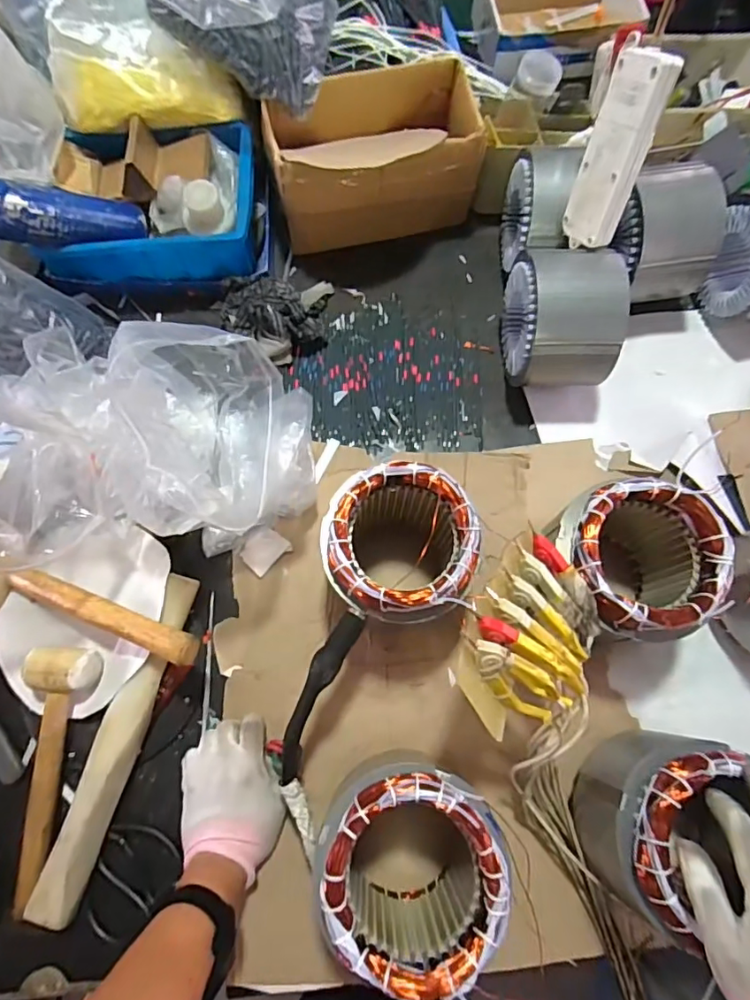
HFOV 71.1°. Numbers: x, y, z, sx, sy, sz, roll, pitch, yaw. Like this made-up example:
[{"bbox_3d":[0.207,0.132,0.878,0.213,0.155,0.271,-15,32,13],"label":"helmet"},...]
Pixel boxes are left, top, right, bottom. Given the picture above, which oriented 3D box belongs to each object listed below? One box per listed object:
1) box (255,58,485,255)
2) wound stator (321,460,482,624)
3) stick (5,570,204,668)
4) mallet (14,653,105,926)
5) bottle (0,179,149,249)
[{"bbox_3d":[-0.001,-0.474,0.740,0.277,0.141,0.148,-15,73,-5],"label":"box"},{"bbox_3d":[0.026,0.056,0.546,0.140,0.156,0.142,0,73,0],"label":"wound stator"},{"bbox_3d":[-0.287,0.117,0.545,0.246,0.017,0.028,15,74,20],"label":"stick"},{"bbox_3d":[-0.339,0.273,0.526,0.057,0.058,0.244,8,73,2],"label":"mallet"},{"bbox_3d":[-0.395,-0.344,0.636,0.229,0.065,0.051,-22,70,-44],"label":"bottle"}]

